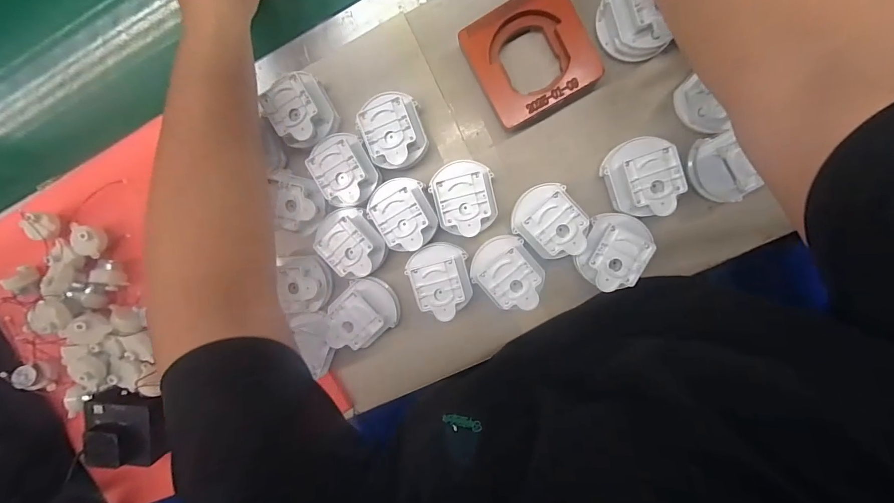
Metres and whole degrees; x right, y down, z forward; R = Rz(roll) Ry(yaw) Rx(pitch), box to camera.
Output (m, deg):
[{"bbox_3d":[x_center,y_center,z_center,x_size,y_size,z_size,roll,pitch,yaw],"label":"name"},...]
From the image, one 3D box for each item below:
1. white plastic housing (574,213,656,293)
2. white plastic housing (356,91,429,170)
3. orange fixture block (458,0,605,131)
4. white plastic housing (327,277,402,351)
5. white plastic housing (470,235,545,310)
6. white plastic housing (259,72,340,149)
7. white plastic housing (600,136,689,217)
[{"bbox_3d":[0.155,0.002,0.357,0.057,0.040,0.071,24,99,3],"label":"white plastic housing"},{"bbox_3d":[-0.051,-0.111,0.369,0.059,0.047,0.067,-17,95,8],"label":"white plastic housing"},{"bbox_3d":[0.077,-0.180,0.360,0.099,0.030,0.102,-28,93,9],"label":"orange fixture block"},{"bbox_3d":[-0.086,0.064,0.387,0.070,0.040,0.062,-33,92,9],"label":"white plastic housing"},{"bbox_3d":[0.058,0.021,0.369,0.058,0.039,0.069,-35,92,9],"label":"white plastic housing"},{"bbox_3d":[-0.139,-0.135,0.376,0.053,0.051,0.057,1,97,6],"label":"white plastic housing"},{"bbox_3d":[0.176,-0.067,0.352,0.055,0.051,0.068,-21,94,8],"label":"white plastic housing"}]

